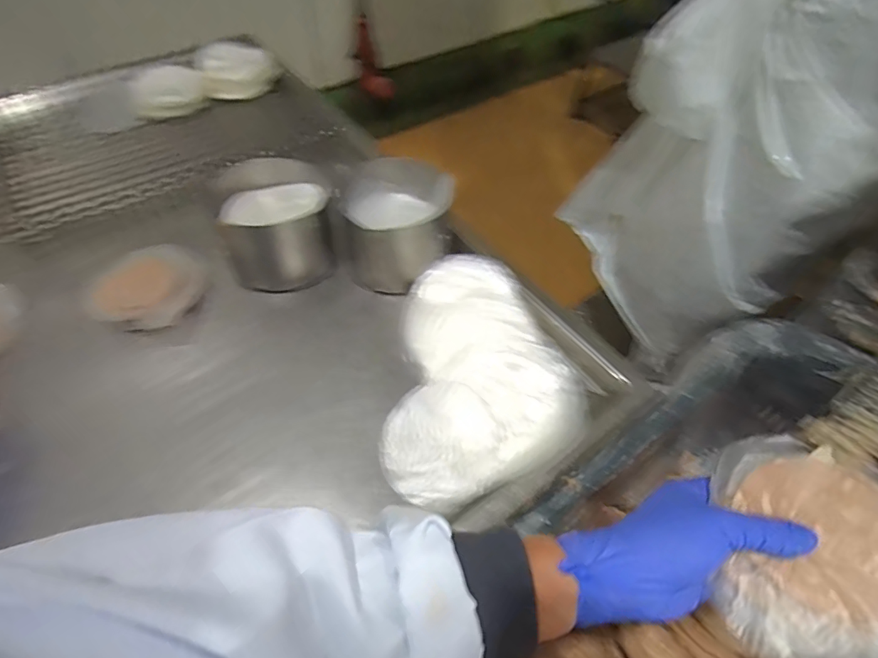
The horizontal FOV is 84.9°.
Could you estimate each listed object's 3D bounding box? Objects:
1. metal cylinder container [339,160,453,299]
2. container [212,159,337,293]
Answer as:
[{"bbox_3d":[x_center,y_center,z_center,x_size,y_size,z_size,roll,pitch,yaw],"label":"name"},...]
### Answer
[{"bbox_3d":[-0.056,-0.143,0.636,0.139,0.095,0.169,7,53,5],"label":"metal cylinder container"},{"bbox_3d":[-0.213,-0.136,0.627,0.139,0.099,0.136,-15,54,-11],"label":"container"}]

